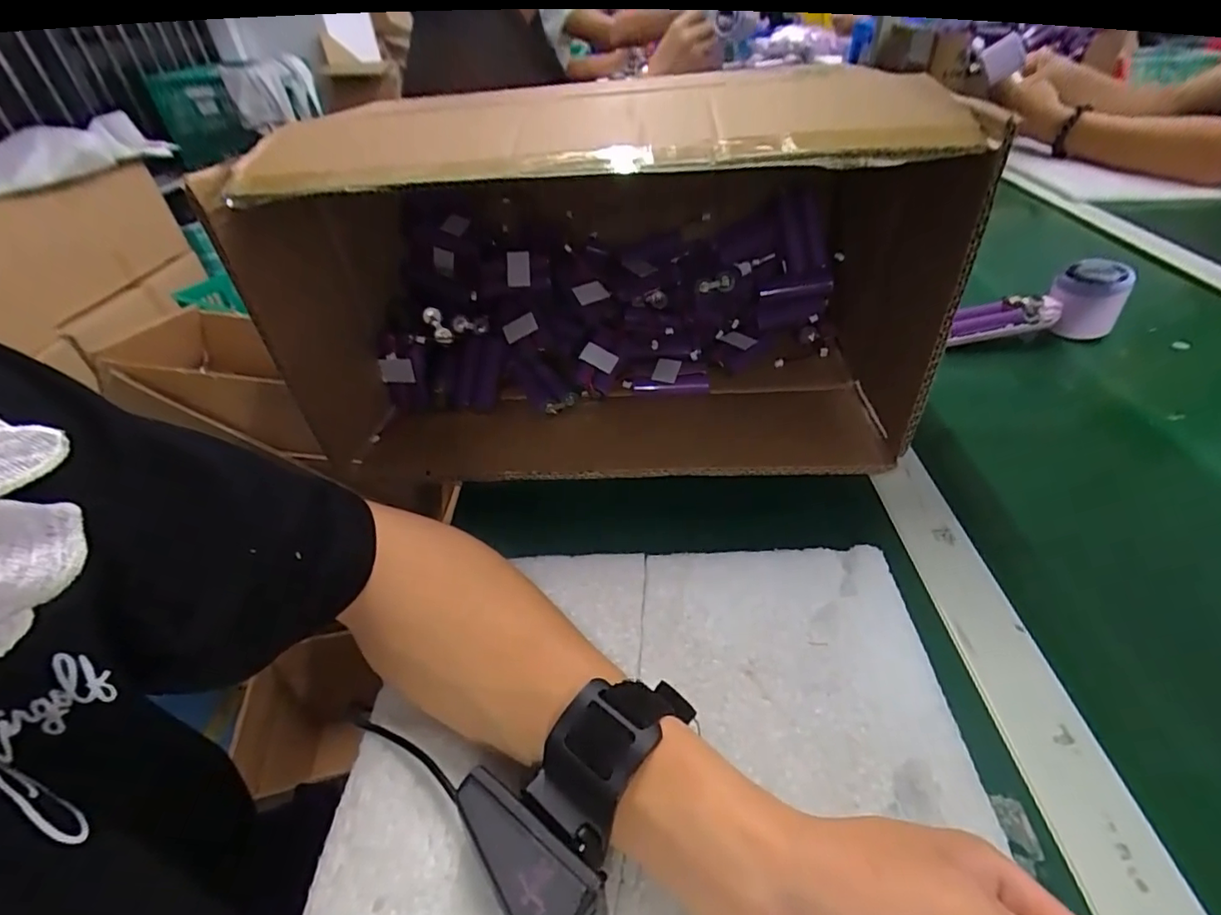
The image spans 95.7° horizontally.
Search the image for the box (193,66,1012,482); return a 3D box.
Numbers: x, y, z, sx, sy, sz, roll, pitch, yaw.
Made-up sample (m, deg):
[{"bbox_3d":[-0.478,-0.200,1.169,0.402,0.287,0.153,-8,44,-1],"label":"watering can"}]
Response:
[{"bbox_3d":[-0.002,-0.149,0.447,0.461,0.199,0.280,-2,41,2],"label":"box"}]

